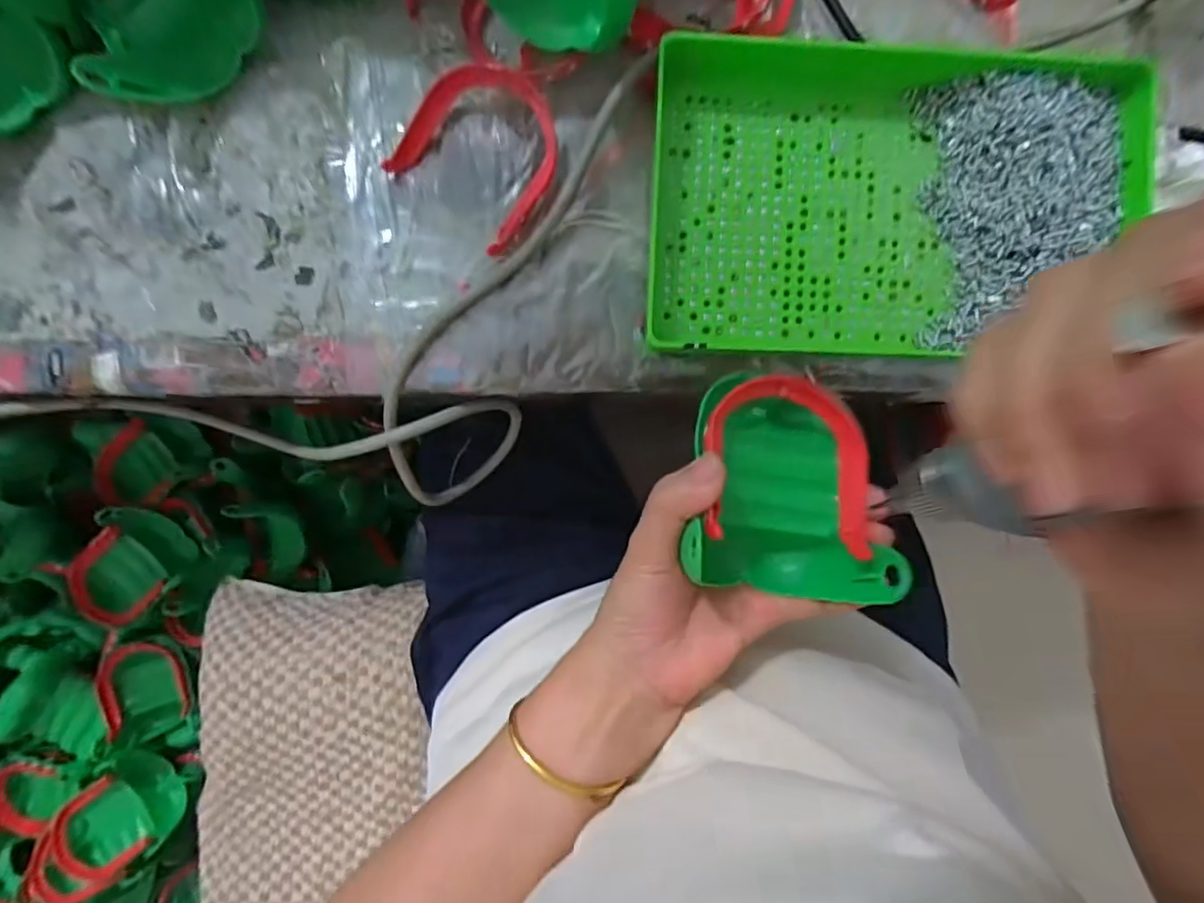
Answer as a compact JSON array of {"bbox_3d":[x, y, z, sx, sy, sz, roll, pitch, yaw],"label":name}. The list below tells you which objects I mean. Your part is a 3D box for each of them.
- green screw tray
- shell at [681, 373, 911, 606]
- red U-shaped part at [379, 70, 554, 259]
[{"bbox_3d":[0.143,-0.126,0.296,0.239,0.036,0.158,1,92,-4],"label":"green screw tray"},{"bbox_3d":[0.078,0.018,0.252,0.083,0.053,0.100,-7,92,-3],"label":"shell"},{"bbox_3d":[-0.060,-0.152,0.290,0.072,0.021,0.073,38,89,-4],"label":"red U-shaped part"}]

